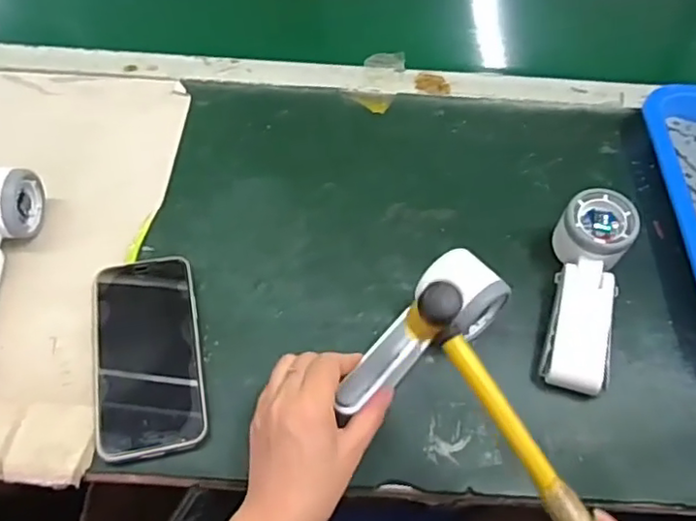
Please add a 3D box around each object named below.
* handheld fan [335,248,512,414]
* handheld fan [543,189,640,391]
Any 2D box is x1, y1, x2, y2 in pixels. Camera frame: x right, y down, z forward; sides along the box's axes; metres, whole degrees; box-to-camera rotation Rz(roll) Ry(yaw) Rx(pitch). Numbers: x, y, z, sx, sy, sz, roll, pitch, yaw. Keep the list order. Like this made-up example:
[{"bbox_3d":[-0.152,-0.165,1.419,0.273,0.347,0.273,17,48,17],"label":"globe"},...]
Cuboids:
[{"bbox_3d":[0.049,0.056,0.468,0.160,0.043,0.057,-35,64,-24],"label":"handheld fan"},{"bbox_3d":[0.190,0.023,0.496,0.054,0.054,0.164,16,57,9],"label":"handheld fan"}]

